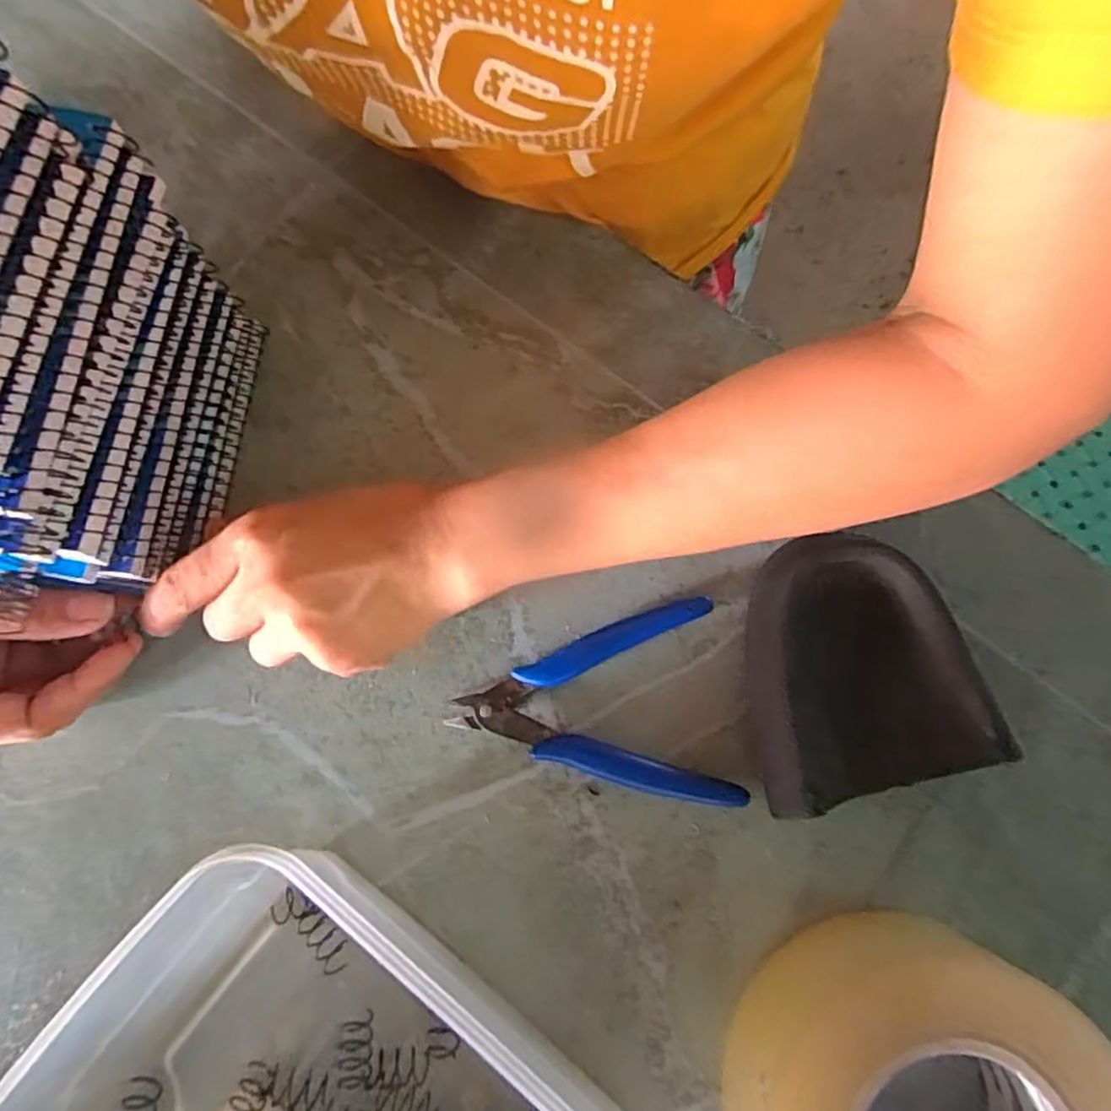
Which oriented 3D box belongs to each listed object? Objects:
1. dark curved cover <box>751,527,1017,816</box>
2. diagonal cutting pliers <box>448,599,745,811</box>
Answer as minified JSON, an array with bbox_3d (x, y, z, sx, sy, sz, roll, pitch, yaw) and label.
[{"bbox_3d":[0.125,0.045,0.288,0.102,0.036,0.106,-14,80,-4],"label":"dark curved cover"},{"bbox_3d":[0.017,0.070,0.290,0.115,0.012,0.085,-9,80,-3],"label":"diagonal cutting pliers"}]

